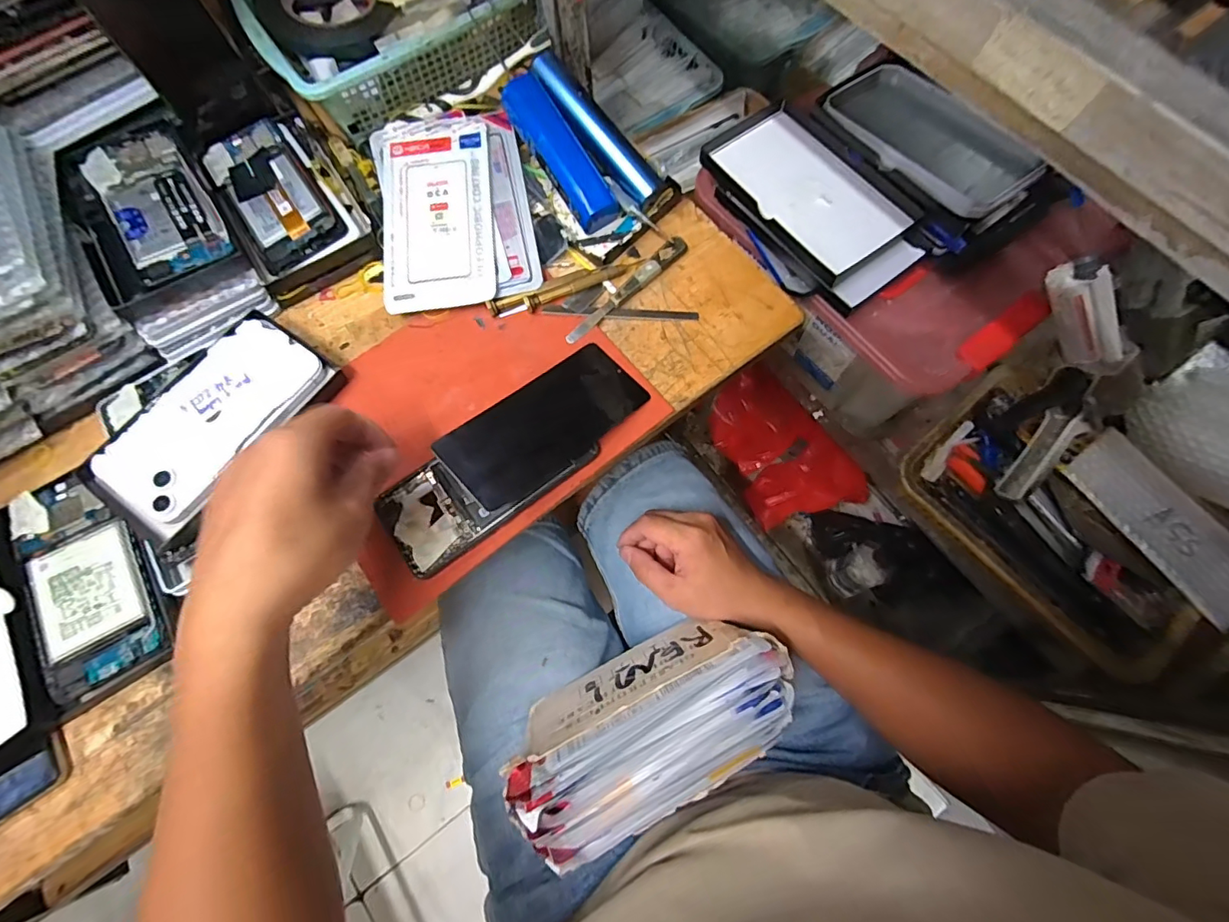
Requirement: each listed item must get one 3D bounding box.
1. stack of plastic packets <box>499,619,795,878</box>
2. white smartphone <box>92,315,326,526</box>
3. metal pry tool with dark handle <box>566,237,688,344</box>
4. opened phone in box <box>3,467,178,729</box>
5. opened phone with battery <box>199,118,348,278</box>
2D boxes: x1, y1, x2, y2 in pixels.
[{"bbox_3d":[0.027,0.209,0.408,0.211,0.139,0.085,-28,95,-14],"label":"stack of plastic packets"},{"bbox_3d":[-0.304,-0.035,0.388,0.080,0.016,0.159,36,78,12],"label":"white smartphone"},{"bbox_3d":[0.011,-0.145,0.436,0.135,0.011,0.013,-42,76,-10],"label":"metal pry tool with dark handle"},{"bbox_3d":[-0.381,0.081,0.368,0.083,0.017,0.166,-32,74,-7],"label":"opened phone in box"},{"bbox_3d":[-0.299,-0.235,0.450,0.072,0.012,0.156,-35,75,-8],"label":"opened phone with battery"}]

